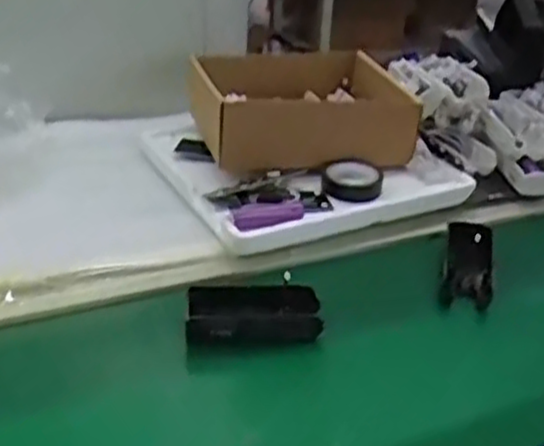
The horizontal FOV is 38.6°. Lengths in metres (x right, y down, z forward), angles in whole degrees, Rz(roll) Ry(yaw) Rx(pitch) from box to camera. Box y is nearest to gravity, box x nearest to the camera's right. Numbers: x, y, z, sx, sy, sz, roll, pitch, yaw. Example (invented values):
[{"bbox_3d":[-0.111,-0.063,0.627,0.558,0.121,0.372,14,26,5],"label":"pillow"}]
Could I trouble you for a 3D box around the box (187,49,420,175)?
[{"bbox_3d":[0.030,-0.128,0.831,0.218,0.064,0.167,0,30,-7],"label":"box"}]

